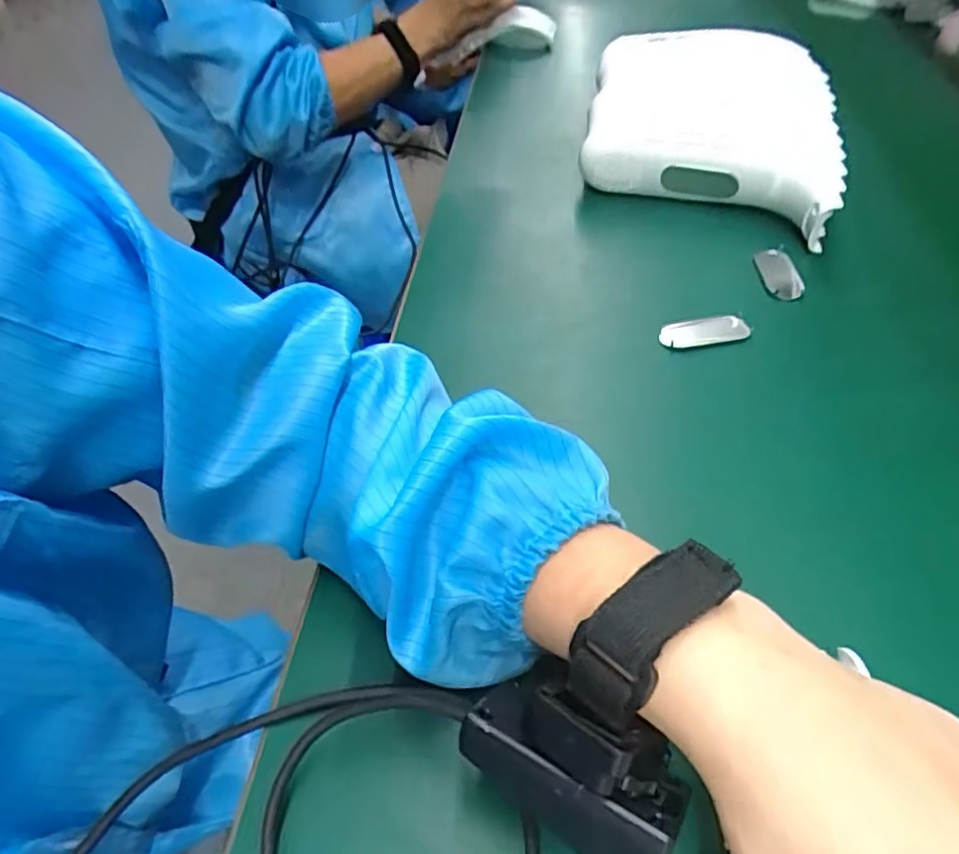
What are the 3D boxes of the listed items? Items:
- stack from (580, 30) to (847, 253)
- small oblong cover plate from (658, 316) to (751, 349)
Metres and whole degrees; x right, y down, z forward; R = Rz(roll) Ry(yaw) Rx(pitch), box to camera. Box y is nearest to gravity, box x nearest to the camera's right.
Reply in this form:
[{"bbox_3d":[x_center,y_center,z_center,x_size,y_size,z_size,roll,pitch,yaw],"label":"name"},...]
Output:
[{"bbox_3d":[0.200,-0.273,0.567,0.202,0.071,0.288,11,49,14],"label":"stack"},{"bbox_3d":[0.146,-0.061,0.414,0.055,0.009,0.023,-4,48,0],"label":"small oblong cover plate"}]

